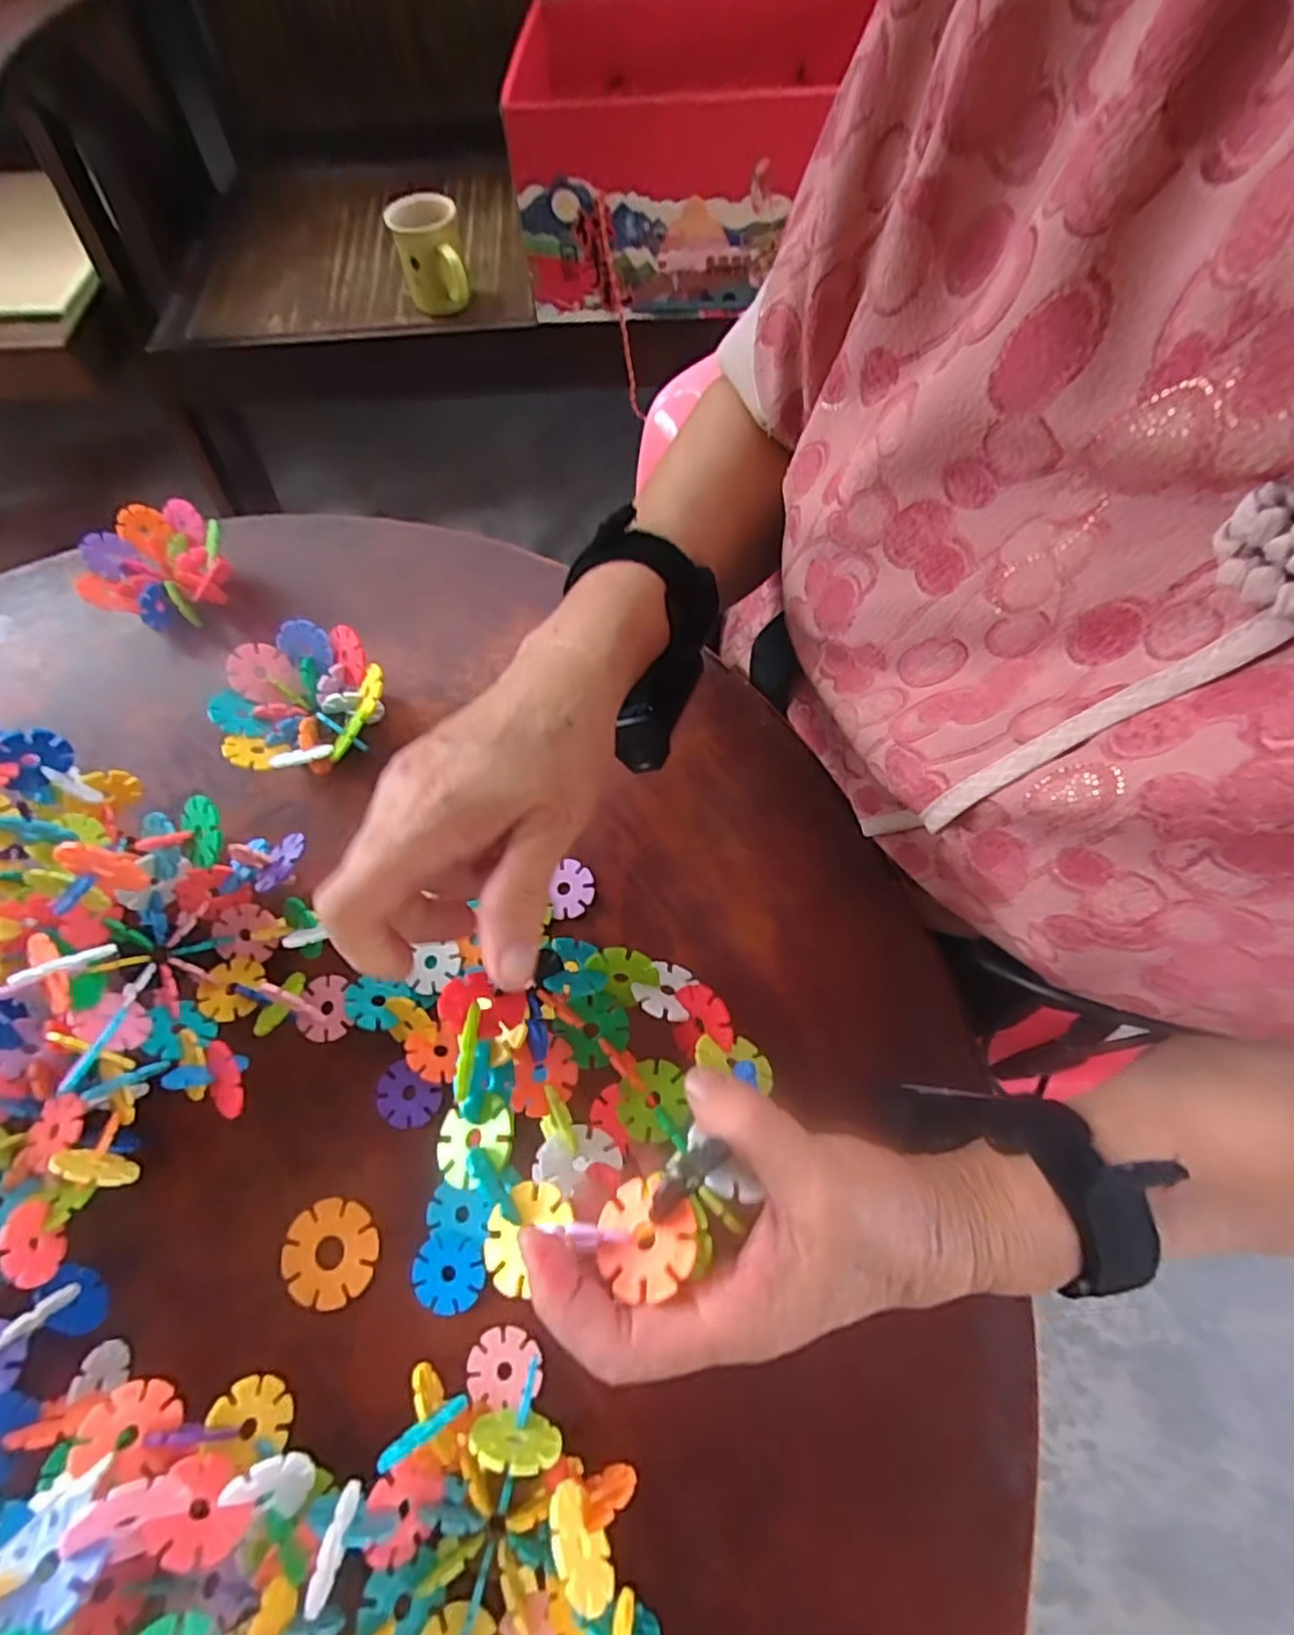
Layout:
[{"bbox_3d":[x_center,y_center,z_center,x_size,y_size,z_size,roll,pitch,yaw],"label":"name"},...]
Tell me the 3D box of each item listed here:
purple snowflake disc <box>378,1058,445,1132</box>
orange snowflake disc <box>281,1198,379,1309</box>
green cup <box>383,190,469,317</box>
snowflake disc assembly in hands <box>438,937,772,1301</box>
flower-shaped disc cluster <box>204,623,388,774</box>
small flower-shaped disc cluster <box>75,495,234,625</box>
[{"bbox_3d":[-0.118,0.137,0.332,0.031,0.004,0.026,29,75,10],"label":"purple snowflake disc"},{"bbox_3d":[-0.146,0.200,0.312,0.043,0.004,0.042,0,72,1],"label":"orange snowflake disc"},{"bbox_3d":[-0.254,-0.654,0.794,0.078,0.084,0.081,0,72,1],"label":"green cup"},{"bbox_3d":[-0.016,0.099,0.250,0.116,0.077,0.106,0,72,-1],"label":"snowflake disc assembly in hands"},{"bbox_3d":[-0.192,-0.060,0.390,0.087,0.046,0.085,0,72,1],"label":"flower-shaped disc cluster"},{"bbox_3d":[-0.306,-0.155,0.431,0.086,0.042,0.077,-37,75,-10],"label":"small flower-shaped disc cluster"}]

